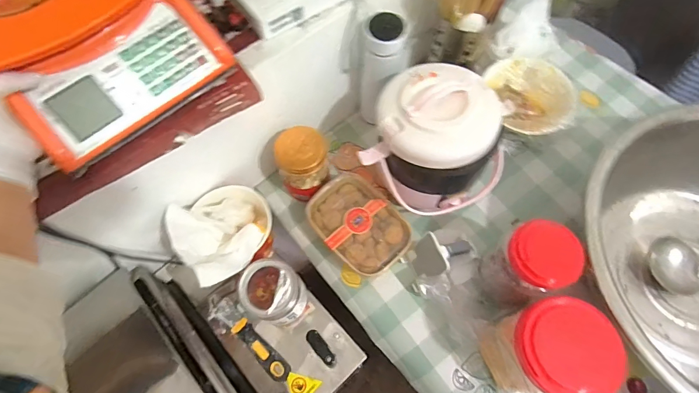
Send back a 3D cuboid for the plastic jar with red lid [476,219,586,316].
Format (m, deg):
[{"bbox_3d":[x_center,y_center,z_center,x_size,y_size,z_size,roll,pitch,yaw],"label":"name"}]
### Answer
[{"bbox_3d":[0.244,0.106,0.546,0.081,0.174,0.086,0,65,1],"label":"plastic jar with red lid"}]

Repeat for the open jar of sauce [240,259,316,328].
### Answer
[{"bbox_3d":[-0.110,0.152,0.582,0.078,0.123,0.081,0,65,1],"label":"open jar of sauce"}]

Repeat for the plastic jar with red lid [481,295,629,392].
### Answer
[{"bbox_3d":[0.252,0.208,0.501,0.107,0.161,0.115,0,65,1],"label":"plastic jar with red lid"}]

